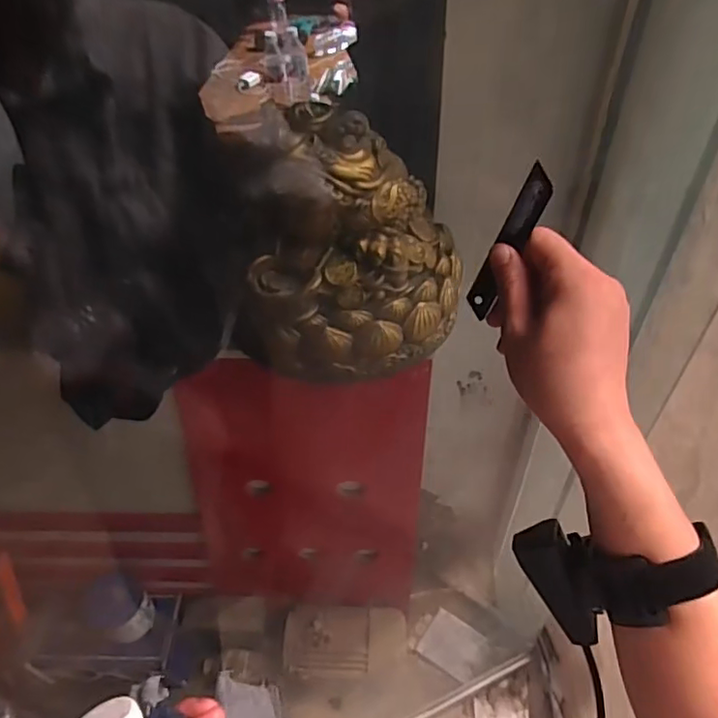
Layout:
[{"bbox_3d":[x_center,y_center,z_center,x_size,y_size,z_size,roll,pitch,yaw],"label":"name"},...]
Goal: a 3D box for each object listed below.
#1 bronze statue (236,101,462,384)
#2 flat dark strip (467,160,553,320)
[{"bbox_3d":[-0.007,-0.126,0.652,0.237,0.269,0.157,1,47,5],"label":"bronze statue"},{"bbox_3d":[0.092,-0.070,0.359,0.018,0.100,0.004,39,39,21],"label":"flat dark strip"}]

